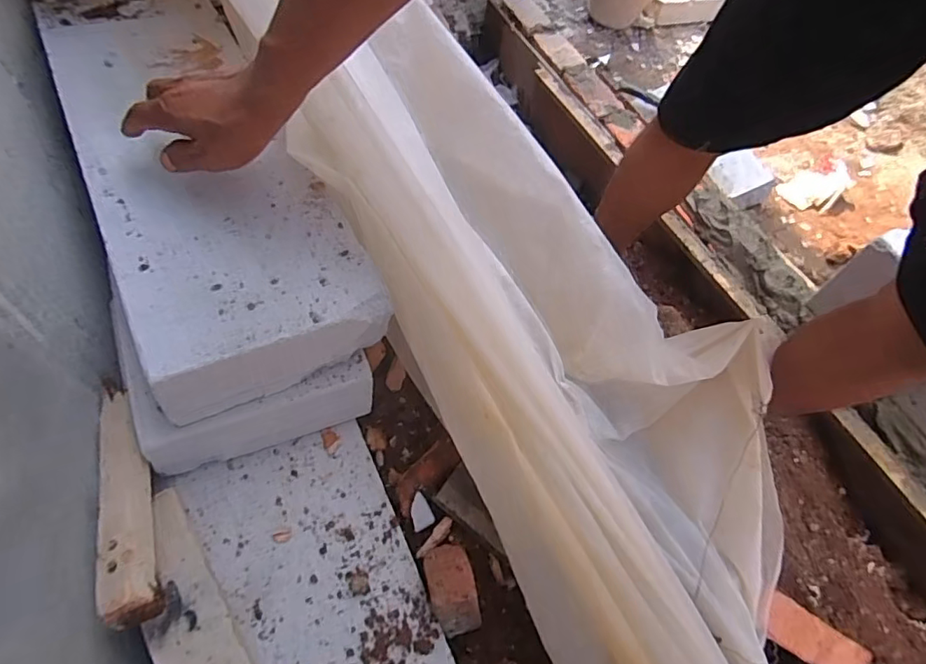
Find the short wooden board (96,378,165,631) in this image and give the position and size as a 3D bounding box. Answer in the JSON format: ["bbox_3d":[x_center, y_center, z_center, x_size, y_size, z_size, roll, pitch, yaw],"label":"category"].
[{"bbox_3d":[-0.284,0.118,0.435,0.036,0.021,0.272,-24,44,-19],"label":"short wooden board"}]

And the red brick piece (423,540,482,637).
[{"bbox_3d":[-0.011,0.229,0.473,0.042,0.071,0.074,-14,59,-13],"label":"red brick piece"}]

